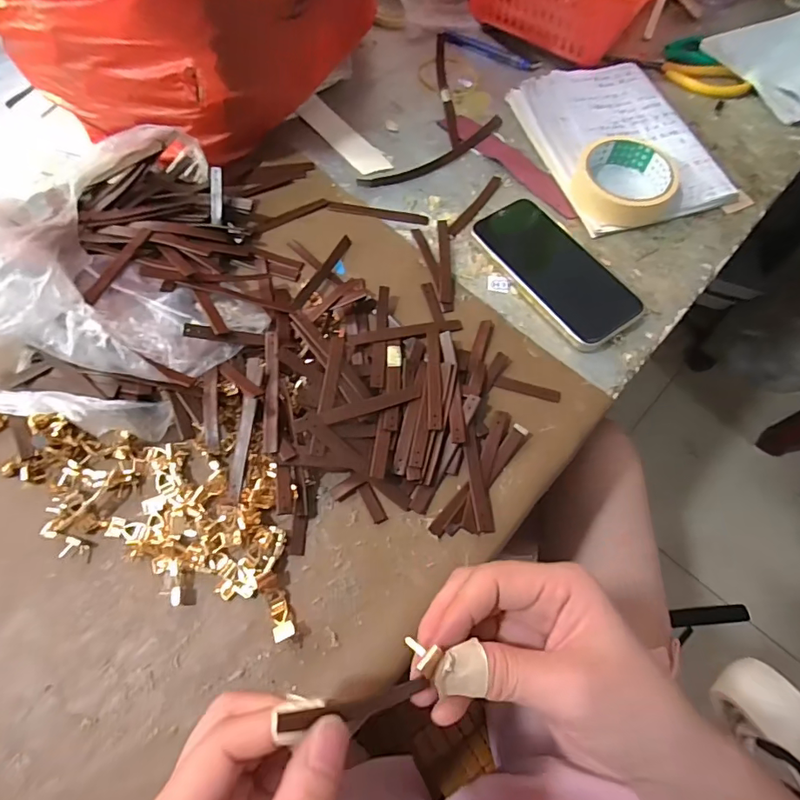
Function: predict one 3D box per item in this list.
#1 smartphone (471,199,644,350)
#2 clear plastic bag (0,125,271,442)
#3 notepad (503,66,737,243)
[{"bbox_3d":[0.133,-0.115,0.431,0.071,0.014,0.158,-34,70,-16],"label":"smartphone"},{"bbox_3d":[-0.206,-0.113,0.362,0.192,0.113,0.271,1,65,-2],"label":"clear plastic bag"},{"bbox_3d":[0.222,-0.274,0.509,0.159,0.017,0.223,-16,66,-10],"label":"notepad"}]

